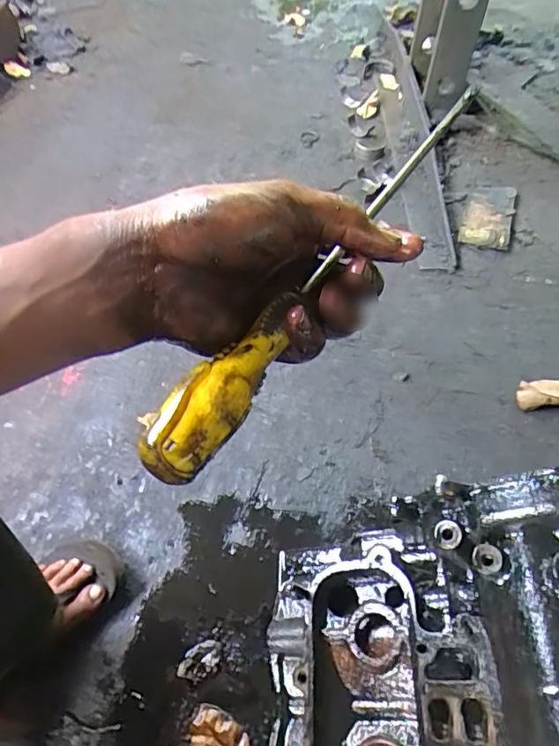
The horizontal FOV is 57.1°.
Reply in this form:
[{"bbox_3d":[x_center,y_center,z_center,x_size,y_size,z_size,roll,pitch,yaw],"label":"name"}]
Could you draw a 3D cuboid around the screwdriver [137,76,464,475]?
[{"bbox_3d":[0.020,-0.049,0.259,0.028,0.036,0.258,31,71,21],"label":"screwdriver"}]

